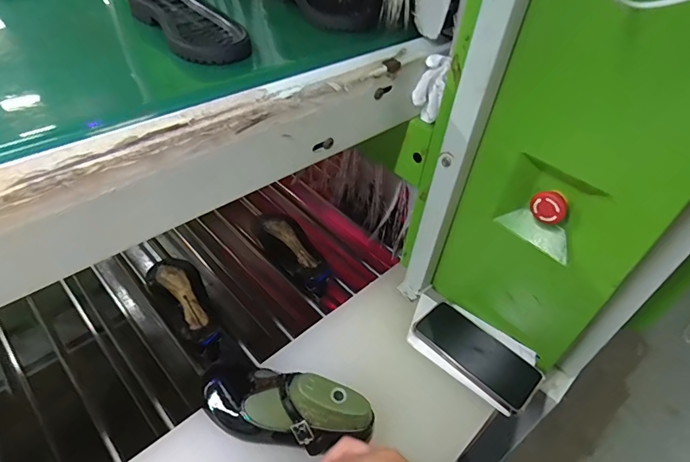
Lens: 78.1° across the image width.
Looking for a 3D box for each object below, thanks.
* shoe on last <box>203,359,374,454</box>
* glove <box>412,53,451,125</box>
[{"bbox_3d":[-0.070,0.189,0.467,0.199,0.068,0.067,2,41,19],"label":"shoe on last"},{"bbox_3d":[0.102,-0.169,0.512,0.039,0.076,0.027,15,44,9],"label":"glove"}]

